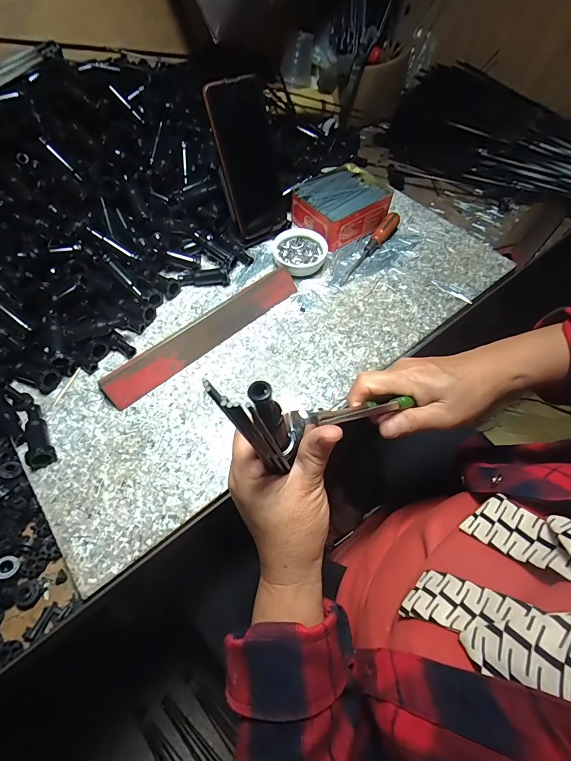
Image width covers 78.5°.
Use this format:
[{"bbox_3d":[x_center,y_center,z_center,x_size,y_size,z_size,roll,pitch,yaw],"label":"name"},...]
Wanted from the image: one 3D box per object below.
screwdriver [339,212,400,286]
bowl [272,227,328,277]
[{"bbox_3d":[0.119,-0.186,0.486,0.022,0.027,0.148,32,65,17],"label":"screwdriver"},{"bbox_3d":[0.019,-0.173,0.476,0.068,0.028,0.072,0,60,0],"label":"bowl"}]

